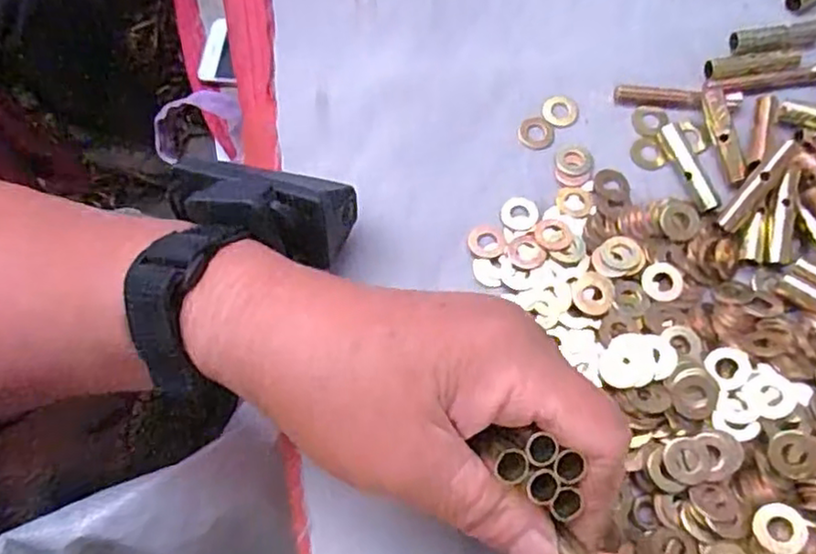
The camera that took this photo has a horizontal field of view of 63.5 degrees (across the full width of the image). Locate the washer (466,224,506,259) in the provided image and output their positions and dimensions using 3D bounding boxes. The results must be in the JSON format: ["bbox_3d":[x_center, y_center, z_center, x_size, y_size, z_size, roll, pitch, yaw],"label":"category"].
[{"bbox_3d":[0.034,-0.016,0.283,0.016,0.004,0.016,-1,68,2],"label":"washer"}]

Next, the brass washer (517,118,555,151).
[{"bbox_3d":[0.060,-0.067,0.305,0.016,0.004,0.018,13,69,7],"label":"brass washer"}]

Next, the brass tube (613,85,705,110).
[{"bbox_3d":[0.117,-0.084,0.309,0.040,0.007,0.007,4,68,4],"label":"brass tube"}]

